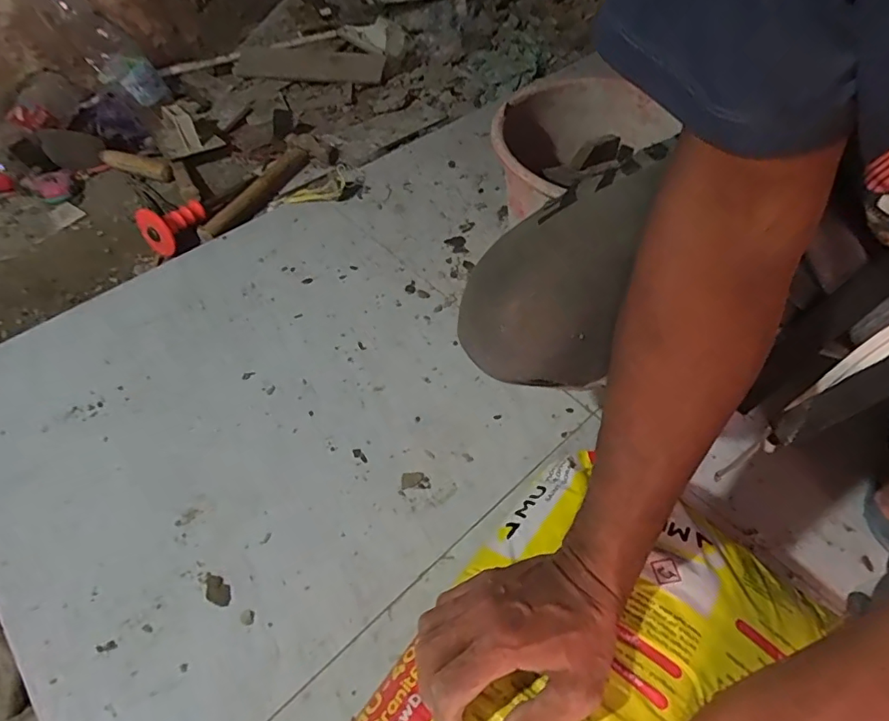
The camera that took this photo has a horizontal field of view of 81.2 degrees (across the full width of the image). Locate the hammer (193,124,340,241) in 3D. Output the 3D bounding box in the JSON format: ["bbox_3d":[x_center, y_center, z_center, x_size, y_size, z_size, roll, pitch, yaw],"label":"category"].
[{"bbox_3d":[-0.309,-0.316,0.932,0.102,0.034,0.316,17,56,11],"label":"hammer"}]

